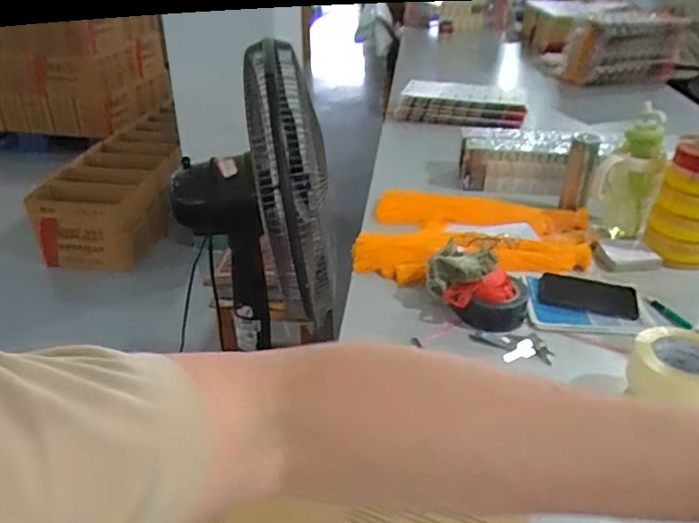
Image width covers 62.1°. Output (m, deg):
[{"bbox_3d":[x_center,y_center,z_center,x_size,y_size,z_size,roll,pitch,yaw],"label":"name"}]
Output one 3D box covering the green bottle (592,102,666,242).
[{"bbox_3d":[0.563,-0.178,1.174,0.093,0.228,0.100,-16,34,-25],"label":"green bottle"}]

